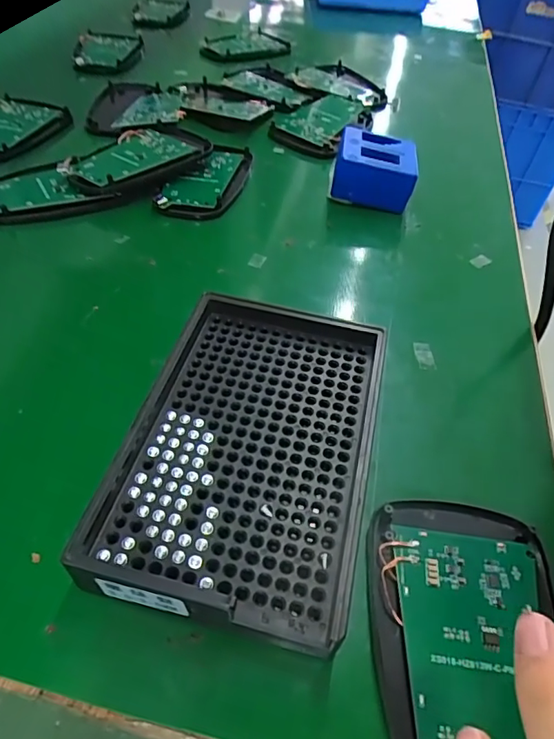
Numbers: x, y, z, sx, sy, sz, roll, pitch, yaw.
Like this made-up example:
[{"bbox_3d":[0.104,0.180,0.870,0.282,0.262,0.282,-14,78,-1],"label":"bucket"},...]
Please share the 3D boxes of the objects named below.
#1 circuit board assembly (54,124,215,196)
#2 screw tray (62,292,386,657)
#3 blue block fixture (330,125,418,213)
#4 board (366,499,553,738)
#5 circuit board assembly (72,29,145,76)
[{"bbox_3d":[-0.097,-0.146,0.352,0.069,0.017,0.097,36,54,23],"label":"circuit board assembly"},{"bbox_3d":[-0.011,0.029,0.204,0.091,0.025,0.137,13,49,5],"label":"screw tray"},{"bbox_3d":[0.066,-0.136,0.348,0.053,0.037,0.042,9,48,2],"label":"blue block fixture"},{"bbox_3d":[0.063,0.088,0.169,0.062,0.007,0.093,7,48,0],"label":"board"},{"bbox_3d":[-0.170,-0.321,0.510,0.057,0.010,0.083,3,48,-4],"label":"circuit board assembly"}]

